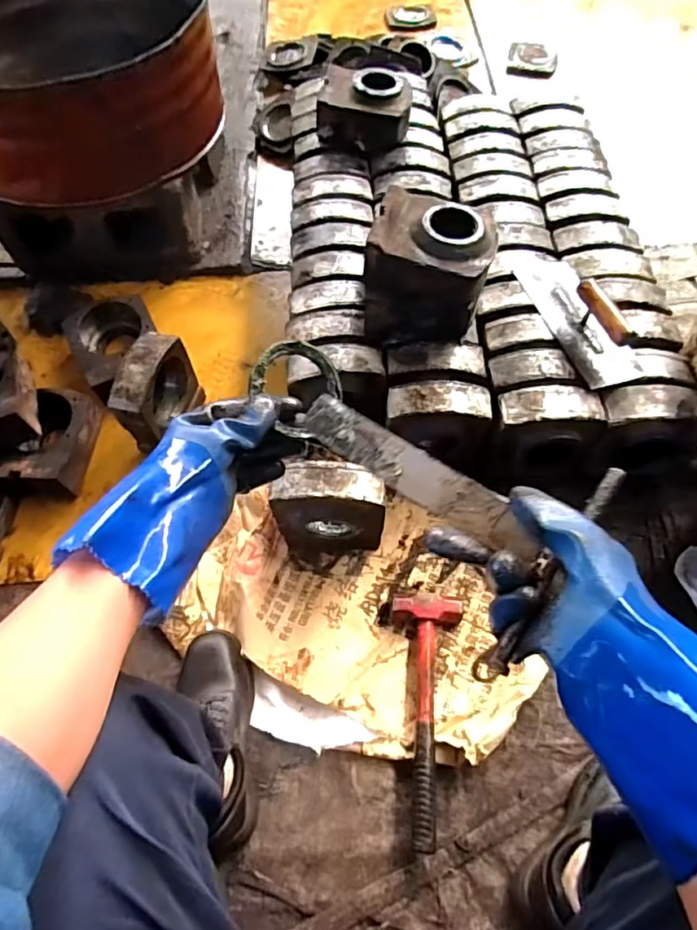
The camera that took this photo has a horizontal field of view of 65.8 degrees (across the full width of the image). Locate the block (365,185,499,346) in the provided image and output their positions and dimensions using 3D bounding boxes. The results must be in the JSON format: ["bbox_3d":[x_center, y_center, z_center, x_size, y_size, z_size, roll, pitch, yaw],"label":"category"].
[{"bbox_3d":[0.123,-0.307,0.835,0.174,0.148,0.183,7,62,6],"label":"block"}]

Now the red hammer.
[{"bbox_3d":[0.103,0.339,0.743,0.096,0.041,0.318,4,62,4],"label":"red hammer"}]

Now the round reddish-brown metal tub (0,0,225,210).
[{"bbox_3d":[-0.515,-0.720,0.980,0.520,0.211,0.477,-1,62,1],"label":"round reddish-brown metal tub"}]

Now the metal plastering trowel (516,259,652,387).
[{"bbox_3d":[0.365,-0.254,0.842,0.097,0.078,0.274,-18,63,-8],"label":"metal plastering trowel"}]

